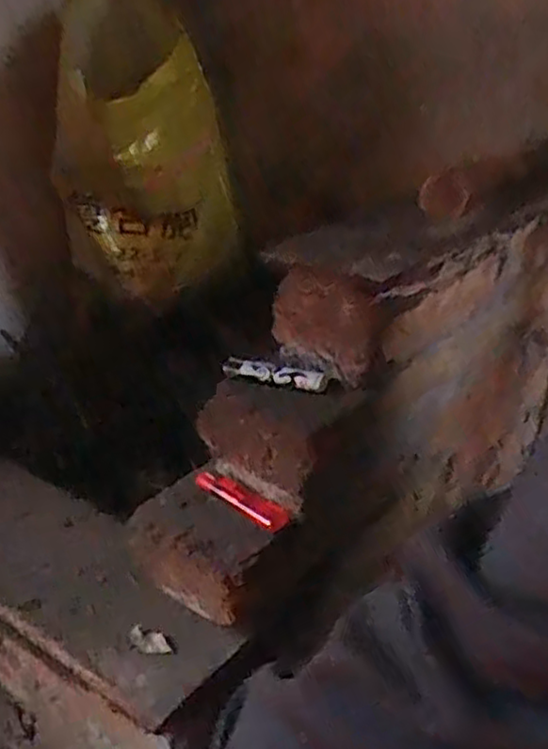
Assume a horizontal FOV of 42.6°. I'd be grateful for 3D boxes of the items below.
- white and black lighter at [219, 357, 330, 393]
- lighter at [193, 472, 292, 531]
[{"bbox_3d":[0.000,-0.001,0.536,0.081,0.010,0.018,6,28,15],"label":"white and black lighter"},{"bbox_3d":[-0.023,0.090,0.513,0.081,0.011,0.021,22,35,39],"label":"lighter"}]

